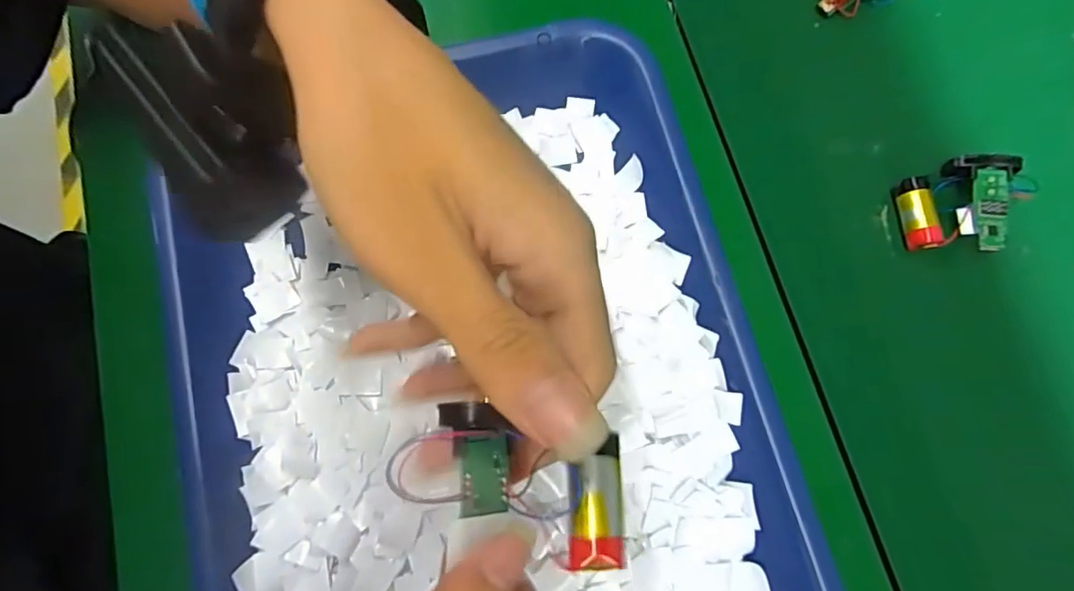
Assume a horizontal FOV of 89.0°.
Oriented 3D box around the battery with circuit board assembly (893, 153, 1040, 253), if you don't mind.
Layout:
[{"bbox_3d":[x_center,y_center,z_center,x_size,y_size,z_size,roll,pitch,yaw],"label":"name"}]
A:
[{"bbox_3d":[0.224,-0.047,0.281,0.065,0.019,0.048,-3,77,3],"label":"battery with circuit board assembly"}]

